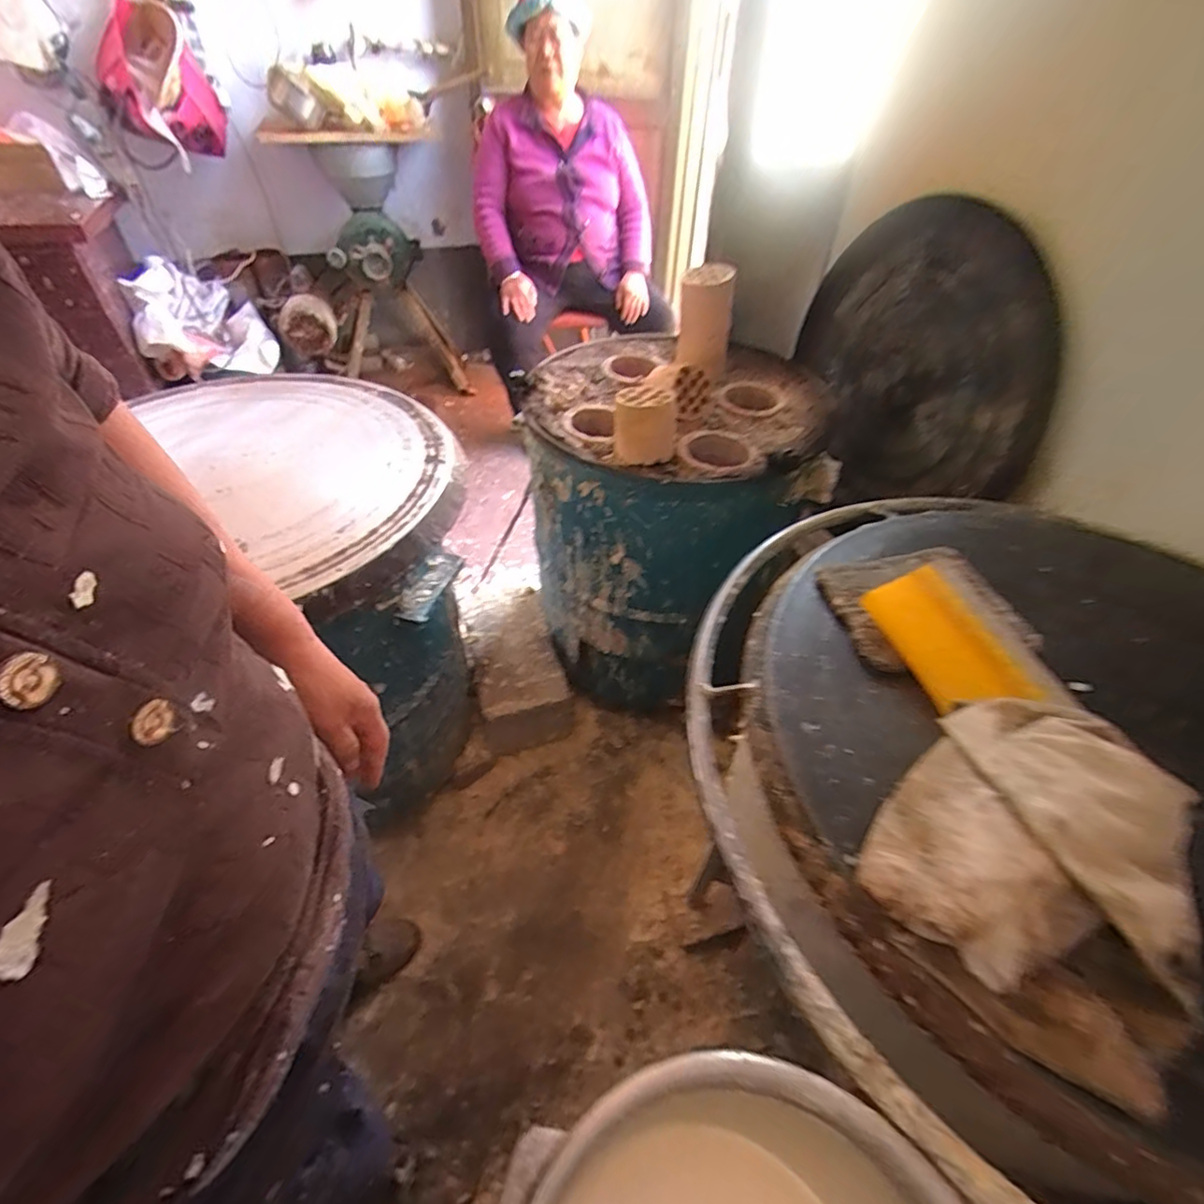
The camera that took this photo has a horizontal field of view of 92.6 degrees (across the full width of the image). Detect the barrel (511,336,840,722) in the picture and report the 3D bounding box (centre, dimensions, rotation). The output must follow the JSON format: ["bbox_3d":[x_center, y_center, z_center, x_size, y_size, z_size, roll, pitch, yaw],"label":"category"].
[{"bbox_3d":[0.130,-0.162,1.266,0.557,0.605,0.516,16,47,13],"label":"barrel"}]

